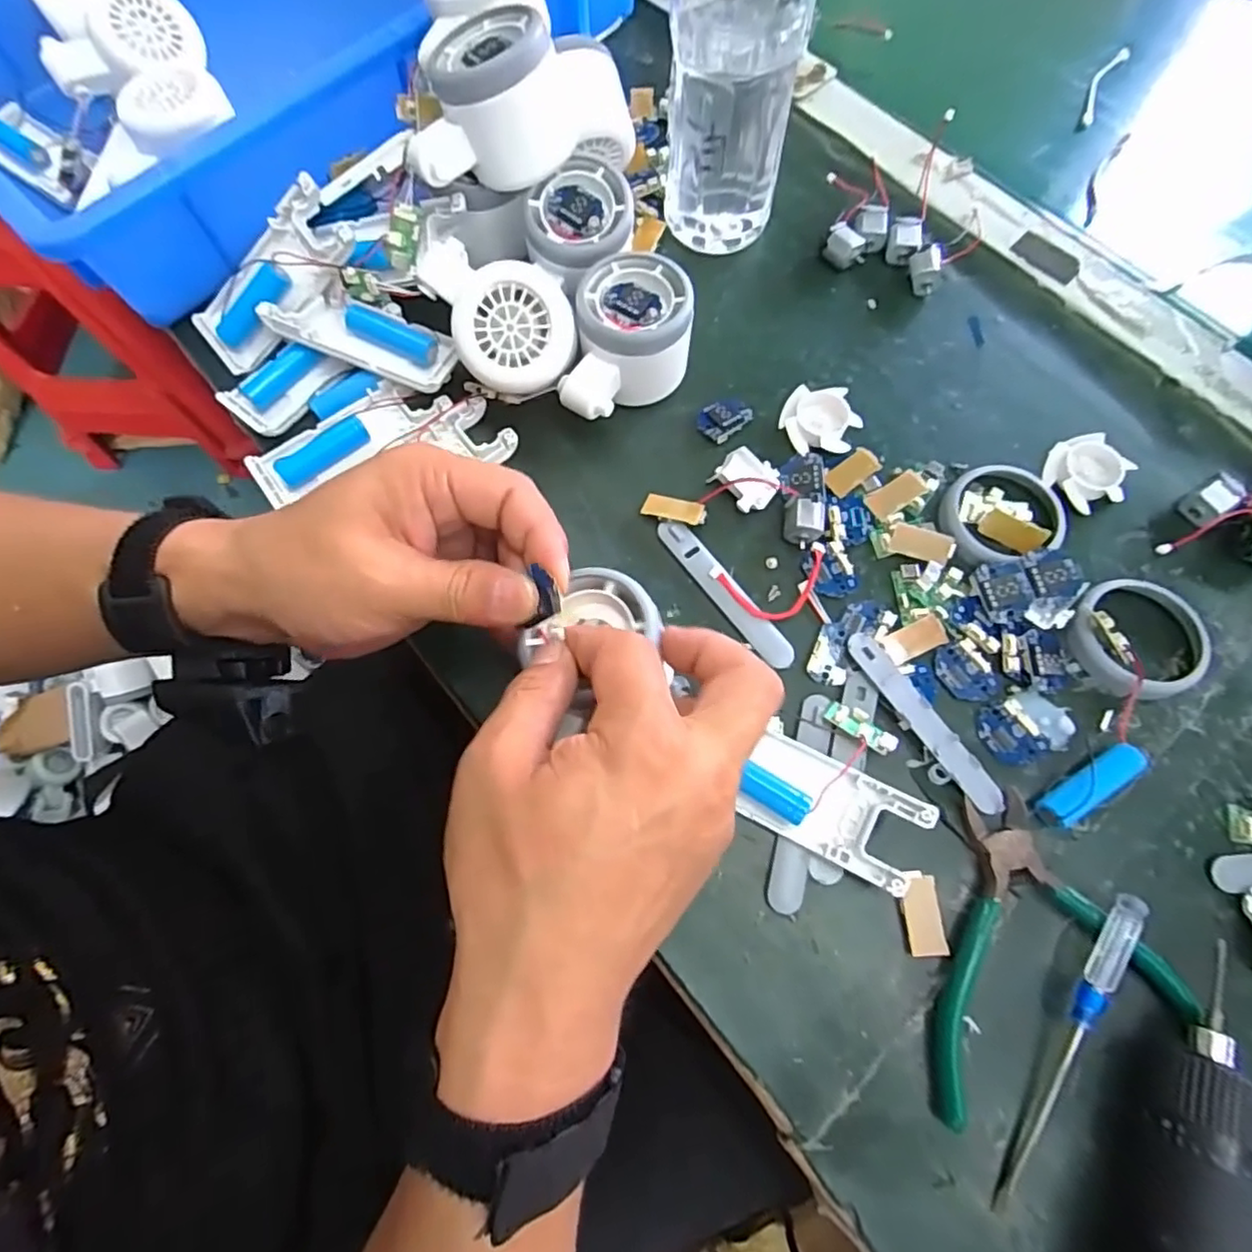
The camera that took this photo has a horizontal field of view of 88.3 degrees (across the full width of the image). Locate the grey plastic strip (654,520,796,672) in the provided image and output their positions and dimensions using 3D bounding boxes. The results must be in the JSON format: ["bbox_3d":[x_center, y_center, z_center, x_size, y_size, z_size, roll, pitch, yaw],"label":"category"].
[{"bbox_3d":[0.049,-0.018,0.320,0.015,0.005,0.092,-37,74,-10],"label":"grey plastic strip"}]

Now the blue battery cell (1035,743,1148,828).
[{"bbox_3d":[0.201,0.069,0.280,0.051,0.015,0.013,-30,73,-8],"label":"blue battery cell"}]

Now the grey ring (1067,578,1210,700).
[{"bbox_3d":[0.241,0.005,0.301,0.058,0.015,0.056,-1,71,2],"label":"grey ring"}]

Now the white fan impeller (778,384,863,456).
[{"bbox_3d":[0.104,-0.110,0.348,0.037,0.013,0.037,-21,71,-5],"label":"white fan impeller"}]

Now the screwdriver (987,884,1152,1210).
[{"bbox_3d":[0.171,0.162,0.248,0.009,0.015,0.124,30,74,11],"label":"screwdriver"}]

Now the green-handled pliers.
[{"bbox_3d":[0.153,0.139,0.258,0.109,0.012,0.095,-33,73,-9],"label":"green-handled pliers"}]

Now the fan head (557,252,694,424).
[{"bbox_3d":[0.003,-0.144,0.340,0.058,0.053,0.077,9,71,5],"label":"fan head"}]

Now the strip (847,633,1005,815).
[{"bbox_3d":[0.136,0.043,0.295,0.016,0.006,0.094,-31,75,-17],"label":"strip"}]

